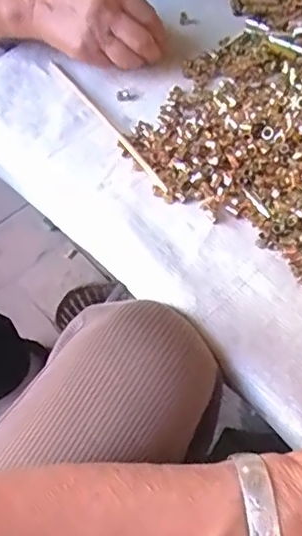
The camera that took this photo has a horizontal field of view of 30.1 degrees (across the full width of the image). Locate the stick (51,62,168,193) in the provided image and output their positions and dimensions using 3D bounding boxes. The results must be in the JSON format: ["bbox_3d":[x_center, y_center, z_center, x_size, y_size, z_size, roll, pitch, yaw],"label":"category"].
[{"bbox_3d":[-0.043,-0.138,0.519,0.008,0.007,0.213,-30,60,-12],"label":"stick"}]

